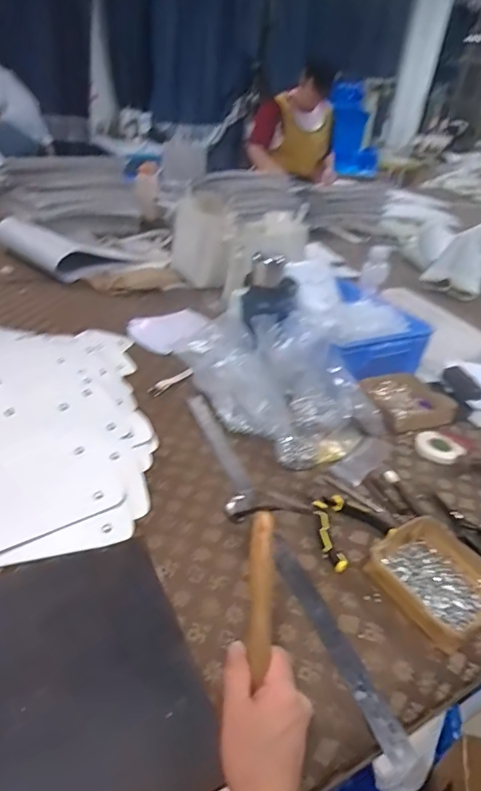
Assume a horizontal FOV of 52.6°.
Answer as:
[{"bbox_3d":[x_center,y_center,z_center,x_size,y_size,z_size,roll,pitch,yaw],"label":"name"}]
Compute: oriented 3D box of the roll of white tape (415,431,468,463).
[{"bbox_3d":[0.352,0.092,0.869,0.083,0.011,0.083,5,34,-3],"label":"roll of white tape"}]

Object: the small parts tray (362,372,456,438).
[{"bbox_3d":[0.332,0.006,0.962,0.149,0.023,0.145,-14,53,-17],"label":"small parts tray"}]

